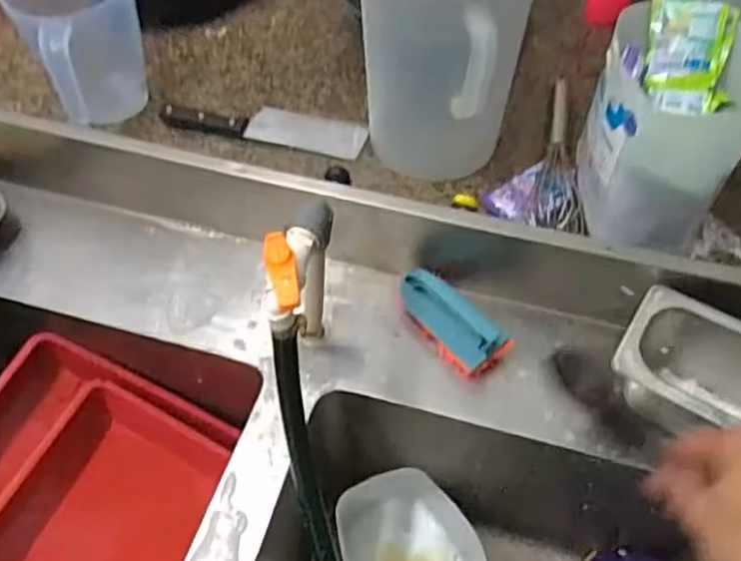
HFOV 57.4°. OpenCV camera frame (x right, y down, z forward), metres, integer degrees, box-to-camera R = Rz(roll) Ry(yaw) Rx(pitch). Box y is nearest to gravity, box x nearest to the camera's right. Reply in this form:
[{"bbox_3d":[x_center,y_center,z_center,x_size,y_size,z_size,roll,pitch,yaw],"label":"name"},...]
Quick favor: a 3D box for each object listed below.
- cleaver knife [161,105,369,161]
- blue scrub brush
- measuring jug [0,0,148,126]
[{"bbox_3d":[-0.139,-0.210,0.895,0.266,0.021,0.063,9,55,7],"label":"cleaver knife"},{"bbox_3d":[0.084,0.043,0.726,0.052,0.063,0.132,-34,60,-21],"label":"blue scrub brush"},{"bbox_3d":[-0.356,-0.299,0.857,0.136,0.181,0.221,-25,57,-16],"label":"measuring jug"}]

